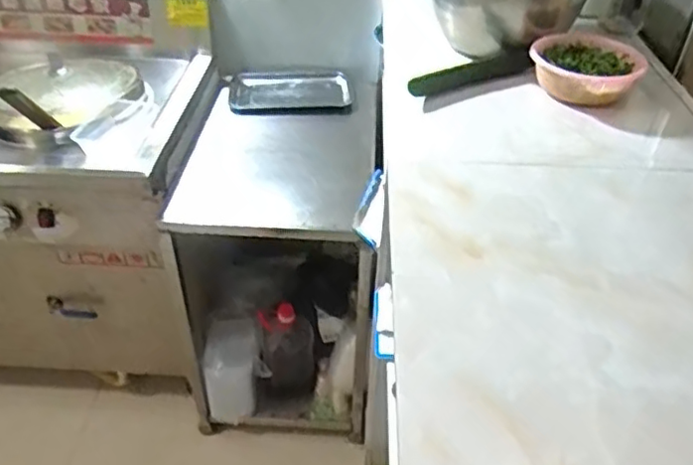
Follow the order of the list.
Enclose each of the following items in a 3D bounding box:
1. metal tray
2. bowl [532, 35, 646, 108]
[{"bbox_3d":[-0.143,-0.361,1.574,0.296,0.027,0.198,-7,40,-10],"label":"metal tray"},{"bbox_3d":[0.402,-0.275,1.049,0.178,0.058,0.171,23,44,24],"label":"bowl"}]

